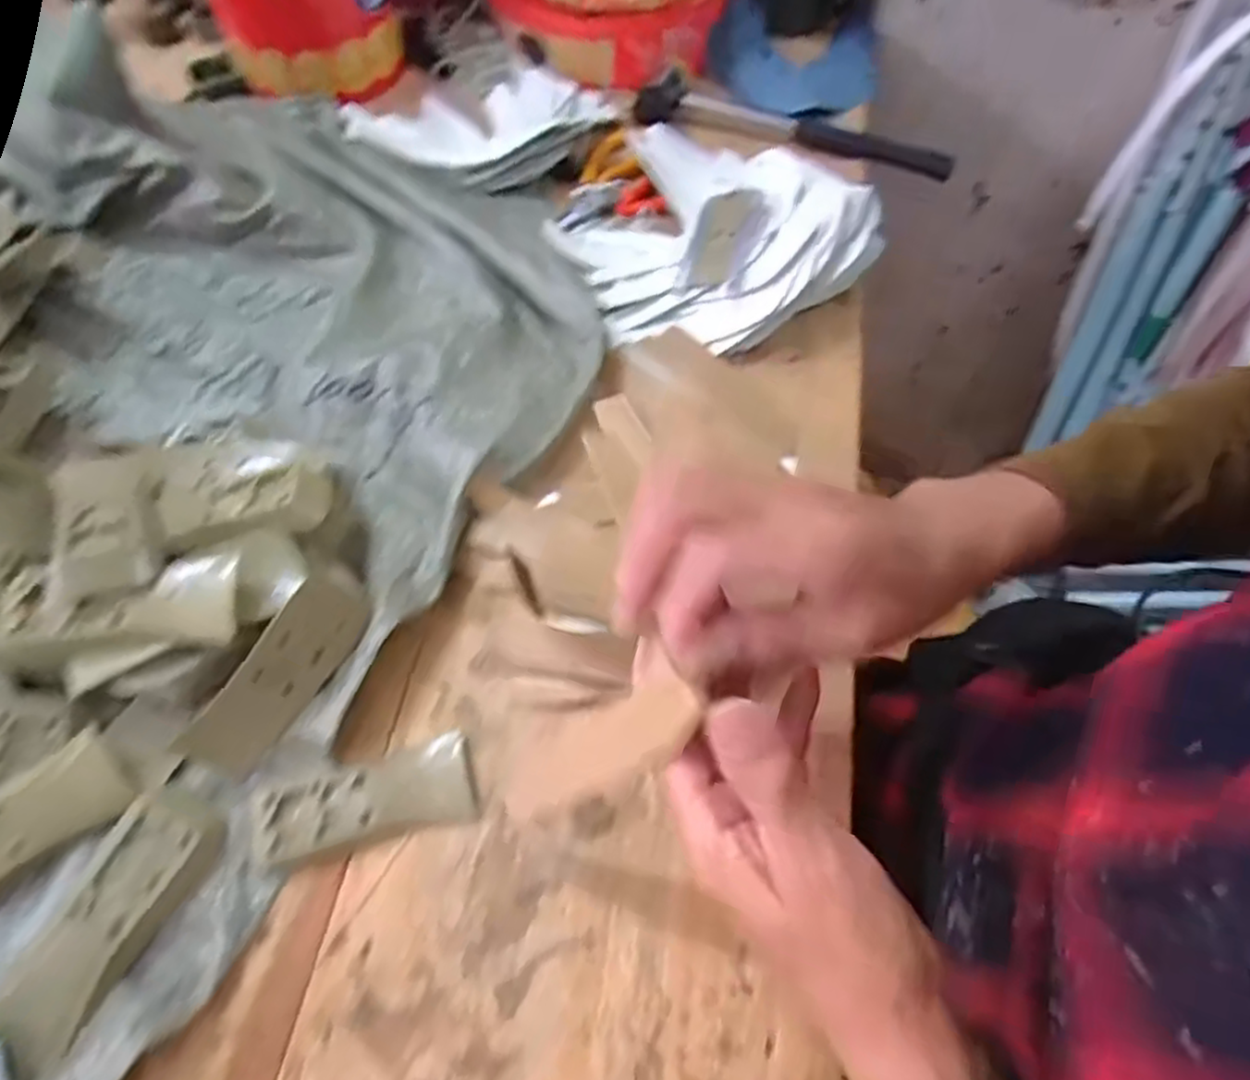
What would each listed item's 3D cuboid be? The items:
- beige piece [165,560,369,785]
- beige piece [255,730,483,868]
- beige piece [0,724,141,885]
[{"bbox_3d":[-0.173,0.065,0.363,0.018,0.040,0.107,23,74,48],"label":"beige piece"},{"bbox_3d":[-0.123,0.126,0.349,0.098,0.020,0.036,-13,61,-9],"label":"beige piece"},{"bbox_3d":[-0.280,0.133,0.331,0.096,0.013,0.040,-34,94,-17],"label":"beige piece"}]

